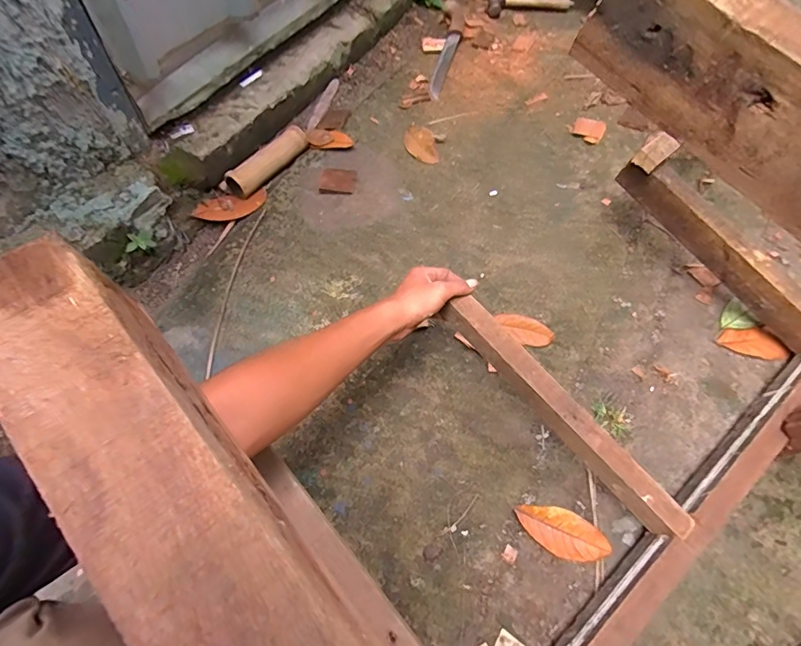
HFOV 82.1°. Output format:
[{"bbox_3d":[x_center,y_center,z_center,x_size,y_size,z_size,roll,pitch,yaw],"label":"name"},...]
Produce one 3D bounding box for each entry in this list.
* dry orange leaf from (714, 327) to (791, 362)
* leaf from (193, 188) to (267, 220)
[{"bbox_3d":[0.554,0.030,0.722,0.092,0.018,0.052,22,61,11],"label":"dry orange leaf"},{"bbox_3d":[-0.318,-0.220,0.864,0.128,0.010,0.058,-9,59,-7],"label":"leaf"}]

